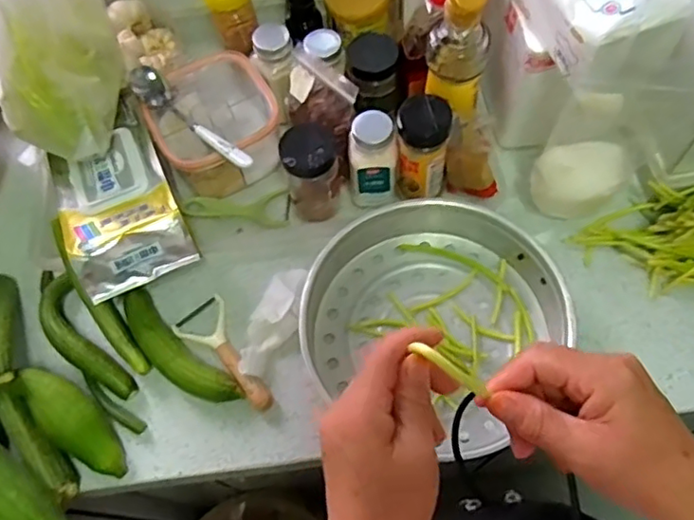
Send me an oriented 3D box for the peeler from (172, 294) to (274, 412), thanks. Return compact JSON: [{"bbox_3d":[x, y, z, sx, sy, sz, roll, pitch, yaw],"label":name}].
[{"bbox_3d":[-0.127,0.099,0.623,0.056,0.024,0.139,-33,68,-12],"label":"peeler"}]

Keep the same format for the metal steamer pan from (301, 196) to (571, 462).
[{"bbox_3d":[0.088,0.064,0.602,0.254,0.069,0.239,-1,65,2],"label":"metal steamer pan"}]

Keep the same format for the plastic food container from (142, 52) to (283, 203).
[{"bbox_3d":[-0.152,-0.156,0.705,0.134,0.090,0.127,-31,67,-11],"label":"plastic food container"}]

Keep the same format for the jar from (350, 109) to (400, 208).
[{"bbox_3d":[0.029,-0.104,0.648,0.049,0.106,0.049,-1,65,2],"label":"jar"}]

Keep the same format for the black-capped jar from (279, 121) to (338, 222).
[{"bbox_3d":[-0.037,-0.096,0.656,0.057,0.115,0.057,-1,65,2],"label":"black-capped jar"}]

